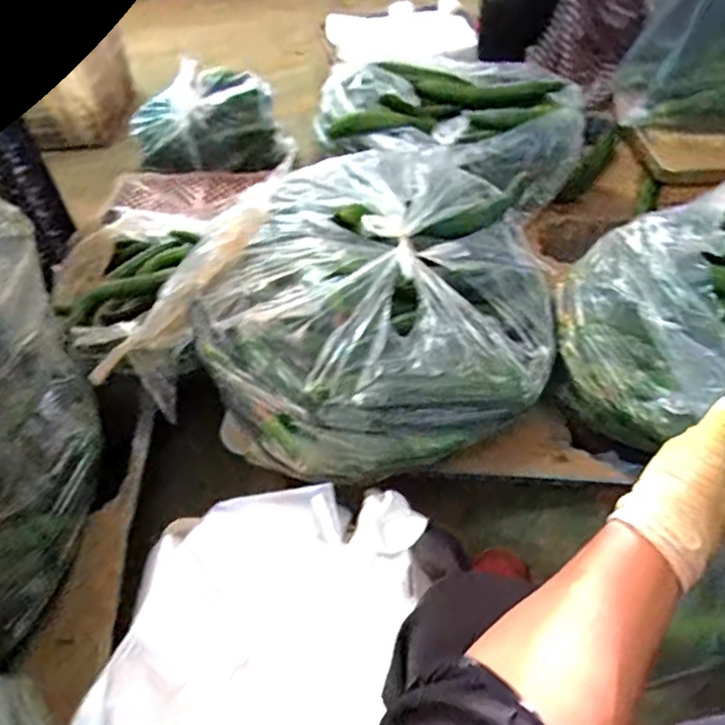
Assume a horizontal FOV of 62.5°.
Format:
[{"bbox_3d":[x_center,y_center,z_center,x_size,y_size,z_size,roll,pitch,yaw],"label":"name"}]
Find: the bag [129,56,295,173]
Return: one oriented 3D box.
[{"bbox_3d":[-0.350,-0.533,1.351,0.319,0.180,0.143,4,50,7],"label":"bag"}]

